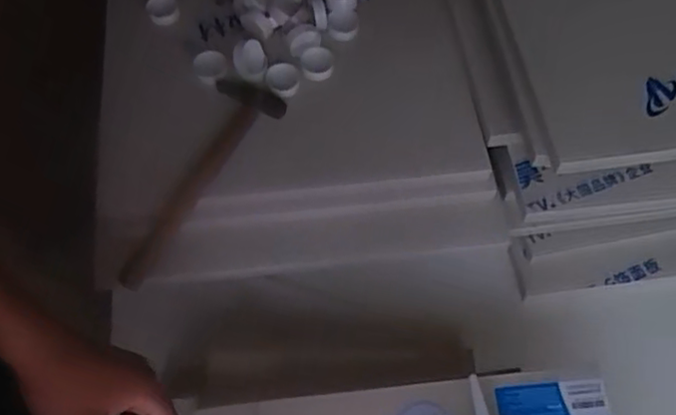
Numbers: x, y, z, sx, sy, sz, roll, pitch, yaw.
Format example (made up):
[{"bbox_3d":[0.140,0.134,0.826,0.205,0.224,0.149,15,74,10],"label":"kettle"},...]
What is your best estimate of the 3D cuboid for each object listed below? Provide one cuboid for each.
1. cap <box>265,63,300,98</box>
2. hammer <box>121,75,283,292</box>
[{"bbox_3d":[-0.057,-0.131,0.678,0.034,0.015,0.032,0,61,0],"label":"cap"},{"bbox_3d":[-0.134,-0.029,0.614,0.071,0.019,0.235,23,63,12],"label":"hammer"}]

